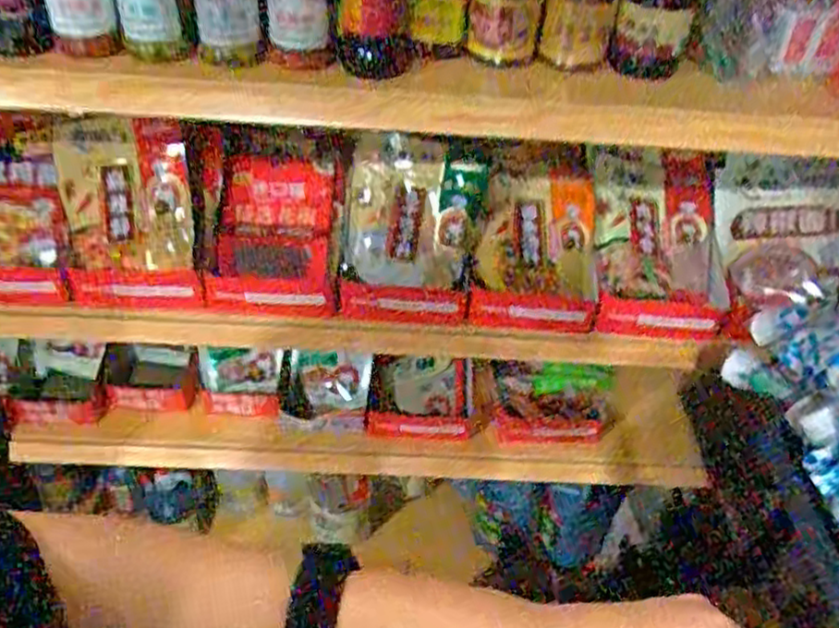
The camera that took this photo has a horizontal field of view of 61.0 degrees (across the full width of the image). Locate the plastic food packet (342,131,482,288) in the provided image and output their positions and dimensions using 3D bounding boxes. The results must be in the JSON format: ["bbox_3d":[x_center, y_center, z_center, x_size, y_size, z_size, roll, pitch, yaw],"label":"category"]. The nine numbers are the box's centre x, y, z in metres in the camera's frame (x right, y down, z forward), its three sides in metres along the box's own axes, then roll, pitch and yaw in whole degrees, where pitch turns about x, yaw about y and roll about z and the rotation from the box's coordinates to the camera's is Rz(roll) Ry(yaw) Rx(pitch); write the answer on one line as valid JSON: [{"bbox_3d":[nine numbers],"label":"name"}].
[{"bbox_3d":[-0.011,-0.124,0.860,0.155,0.169,0.082,9,41,5],"label":"plastic food packet"}]

